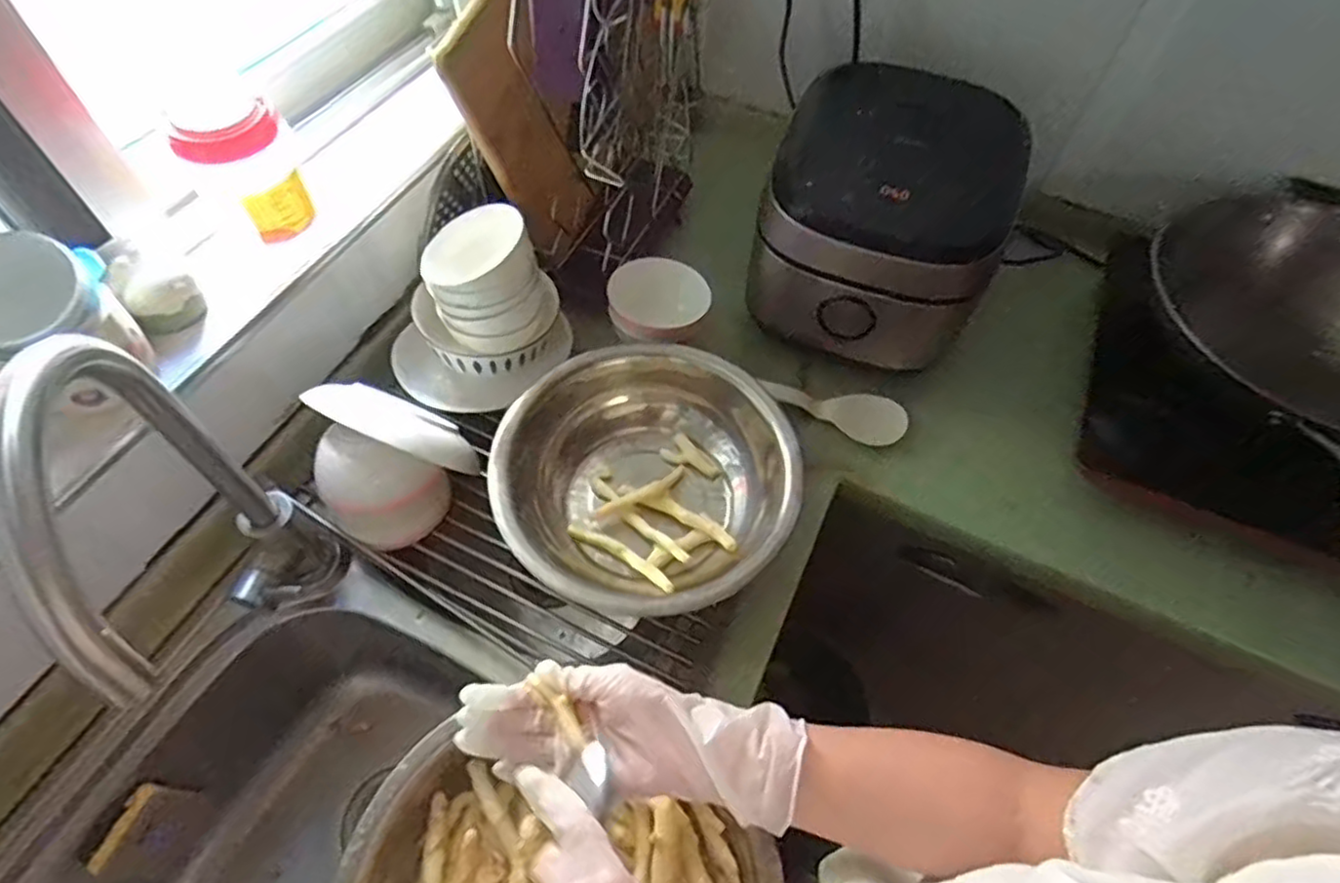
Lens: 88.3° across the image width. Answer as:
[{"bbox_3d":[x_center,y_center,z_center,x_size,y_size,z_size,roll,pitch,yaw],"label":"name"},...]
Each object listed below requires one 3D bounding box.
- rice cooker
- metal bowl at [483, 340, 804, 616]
[{"bbox_3d":[0.253,-0.256,0.778,0.229,0.180,0.310,27,60,14],"label":"rice cooker"},{"bbox_3d":[-0.019,0.042,0.672,0.280,0.095,0.256,2,57,-2],"label":"metal bowl"}]

